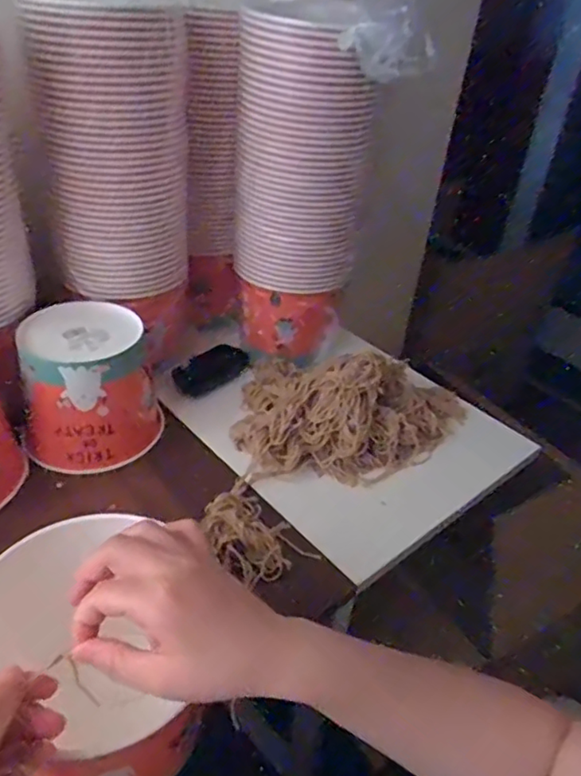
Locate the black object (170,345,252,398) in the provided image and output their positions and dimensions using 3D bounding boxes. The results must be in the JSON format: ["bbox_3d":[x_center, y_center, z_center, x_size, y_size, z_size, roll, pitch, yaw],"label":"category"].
[{"bbox_3d":[-0.106,-0.024,0.818,0.054,0.029,0.104,32,43,31],"label":"black object"}]

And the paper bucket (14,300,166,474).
[{"bbox_3d":[-0.220,-0.003,0.670,0.144,0.130,0.137,-5,38,-16],"label":"paper bucket"}]

